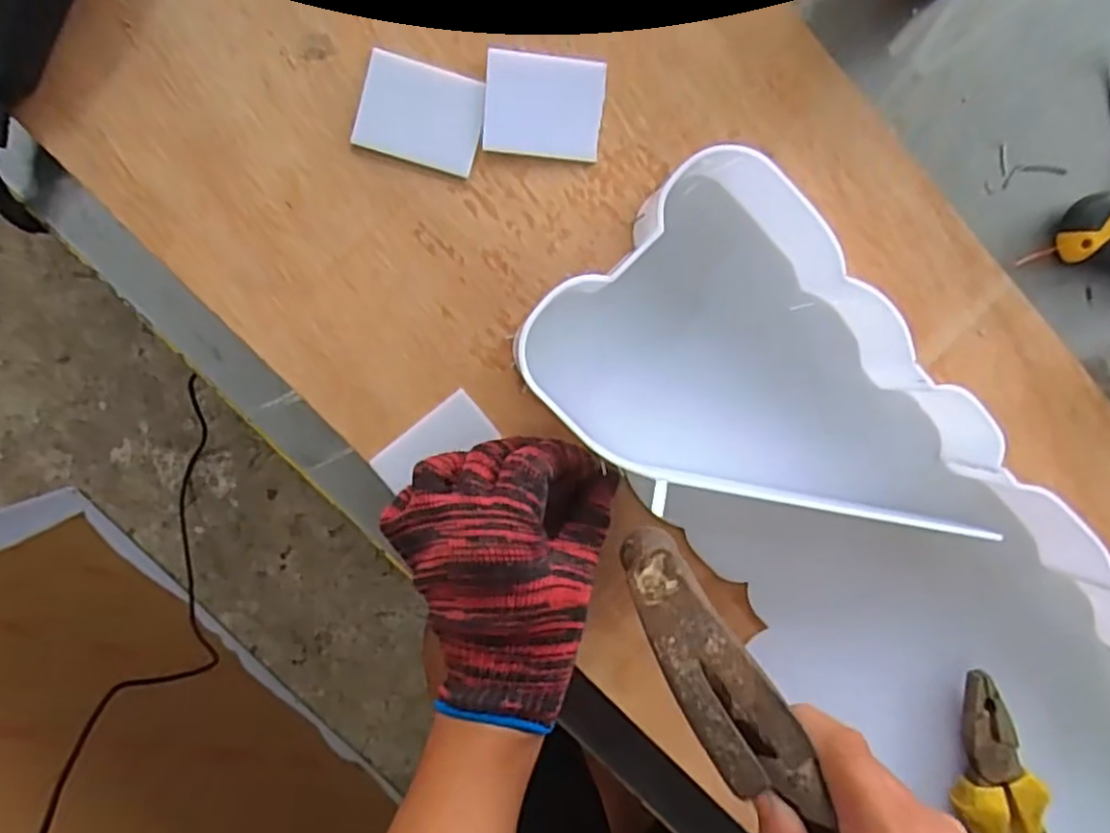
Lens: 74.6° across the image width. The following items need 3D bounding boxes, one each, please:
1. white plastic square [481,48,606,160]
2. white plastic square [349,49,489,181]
[{"bbox_3d":[-0.006,-0.164,0.385,0.062,0.005,0.052,3,95,-7],"label":"white plastic square"},{"bbox_3d":[-0.070,-0.158,0.381,0.062,0.006,0.049,15,94,-8],"label":"white plastic square"}]

